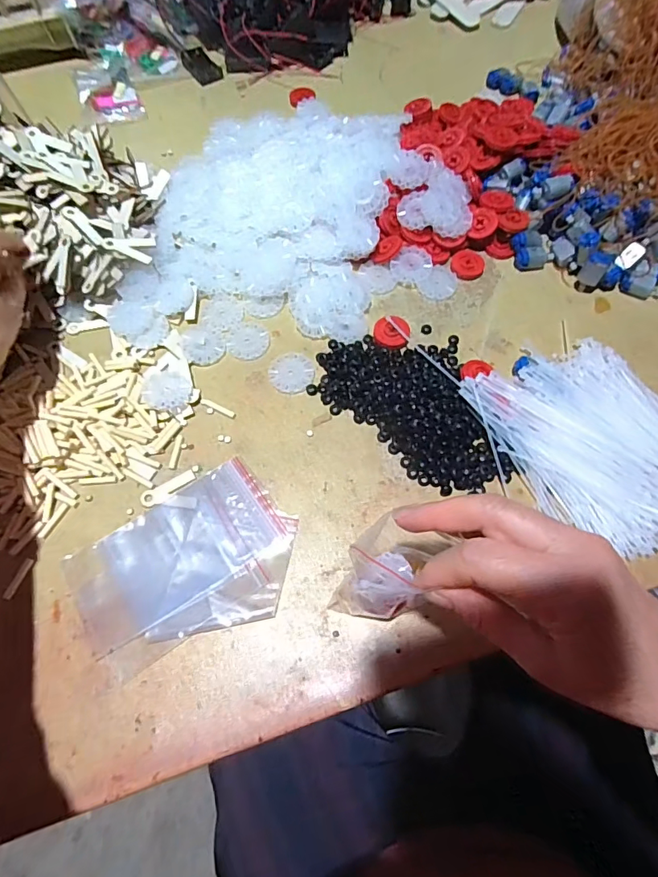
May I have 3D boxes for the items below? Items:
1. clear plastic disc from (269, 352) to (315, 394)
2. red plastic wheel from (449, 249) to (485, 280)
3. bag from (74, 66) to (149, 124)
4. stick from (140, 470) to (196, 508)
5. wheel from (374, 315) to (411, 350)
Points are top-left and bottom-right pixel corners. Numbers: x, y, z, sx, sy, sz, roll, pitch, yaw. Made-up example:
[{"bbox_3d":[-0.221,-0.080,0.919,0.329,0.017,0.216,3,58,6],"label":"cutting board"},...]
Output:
[{"bbox_3d":[-0.033,-0.058,0.409,0.040,0.004,0.040,0,67,0],"label":"clear plastic disc"},{"bbox_3d":[0.138,-0.173,0.455,0.031,0.004,0.031,-1,85,7],"label":"red plastic wheel"},{"bbox_3d":[-0.272,-0.424,0.562,0.072,0.017,0.086,-20,68,-8],"label":"bag"},{"bbox_3d":[-0.128,0.040,0.365,0.045,0.004,0.014,-27,69,-11],"label":"stick"},{"bbox_3d":[0.058,-0.096,0.418,0.032,0.011,0.030,0,67,0],"label":"wheel"}]

